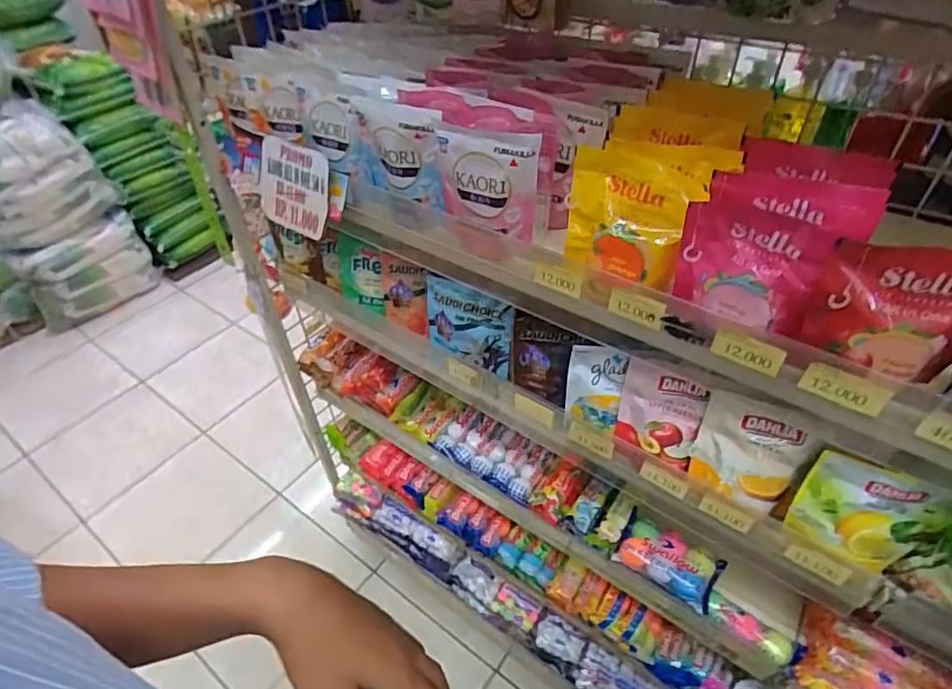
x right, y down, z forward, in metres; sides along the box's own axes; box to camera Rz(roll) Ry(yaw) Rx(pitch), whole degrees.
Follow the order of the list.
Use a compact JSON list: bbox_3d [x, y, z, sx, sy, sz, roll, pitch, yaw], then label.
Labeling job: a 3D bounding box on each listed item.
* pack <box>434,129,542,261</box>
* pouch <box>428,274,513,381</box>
[{"bbox_3d":[0.005,-0.158,0.549,0.120,0.121,0.030,23,49,24],"label":"pack"},{"bbox_3d":[-0.014,-0.025,0.701,0.129,0.100,0.032,22,48,24],"label":"pouch"}]

